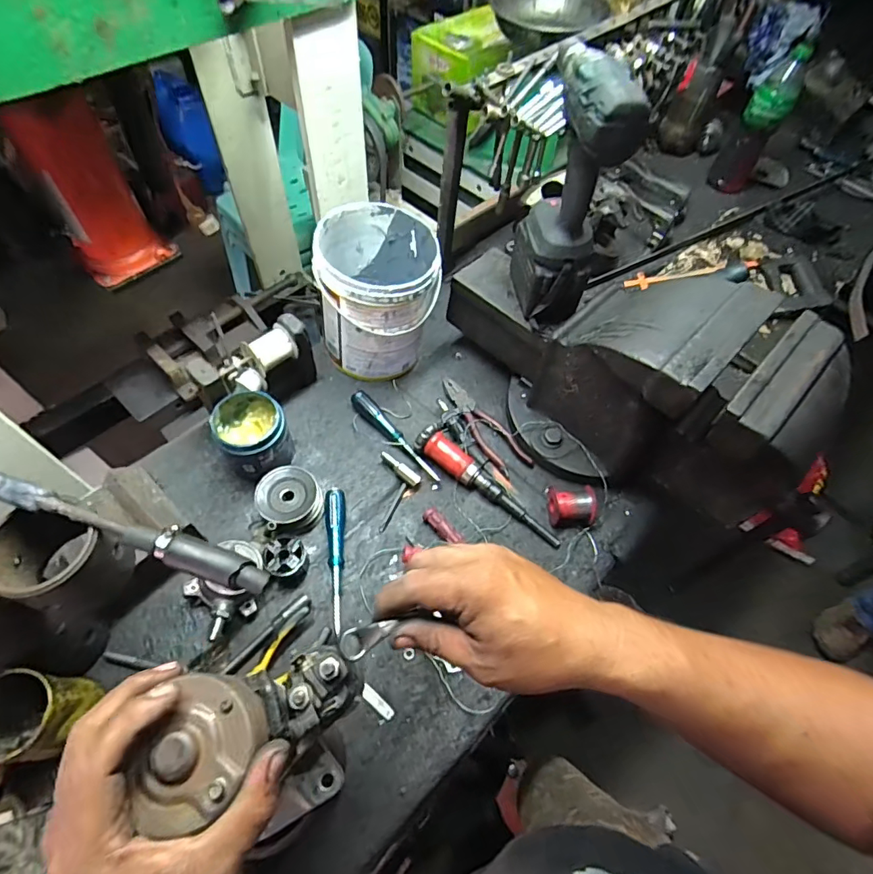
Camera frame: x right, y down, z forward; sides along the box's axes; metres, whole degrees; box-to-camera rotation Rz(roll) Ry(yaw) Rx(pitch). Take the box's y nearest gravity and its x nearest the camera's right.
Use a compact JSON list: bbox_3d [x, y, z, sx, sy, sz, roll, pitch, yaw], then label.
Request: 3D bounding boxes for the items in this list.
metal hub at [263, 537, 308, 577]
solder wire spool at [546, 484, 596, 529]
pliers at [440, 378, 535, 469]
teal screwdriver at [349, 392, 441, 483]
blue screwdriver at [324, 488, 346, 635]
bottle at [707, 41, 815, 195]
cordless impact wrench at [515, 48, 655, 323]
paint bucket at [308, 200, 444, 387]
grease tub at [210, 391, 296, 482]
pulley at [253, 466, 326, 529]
[{"bbox_3d":[-0.192,0.157,0.632,0.049,0.044,0.048,2,59,-3],"label":"metal hub"},{"bbox_3d":[0.190,0.094,0.699,0.059,0.047,0.064,-7,60,-8],"label":"solder wire spool"},{"bbox_3d":[0.068,-0.023,0.781,0.056,0.010,0.201,-29,65,-20],"label":"pliers"},{"bbox_3d":[-0.066,-0.005,0.749,0.023,0.022,0.194,-36,68,-22],"label":"teal screwdriver"},{"bbox_3d":[-0.133,0.159,0.651,0.025,0.034,0.185,-4,60,-6],"label":"blue screwdriver"},{"bbox_3d":[0.629,-0.613,0.965,0.069,0.224,0.086,22,60,9],"label":"bottle"},{"bbox_3d":[0.161,-0.286,0.598,0.088,0.291,0.166,5,59,-1],"label":"cordless impact wrench"},{"bbox_3d":[-0.089,-0.220,0.764,0.168,0.197,0.179,-4,60,-6],"label":"paint bucket"},{"bbox_3d":[-0.254,0.002,0.688,0.093,0.098,0.094,2,59,-3],"label":"grease tub"},{"bbox_3d":[-0.202,0.084,0.680,0.080,0.042,0.080,2,59,-3],"label":"pulley"}]

